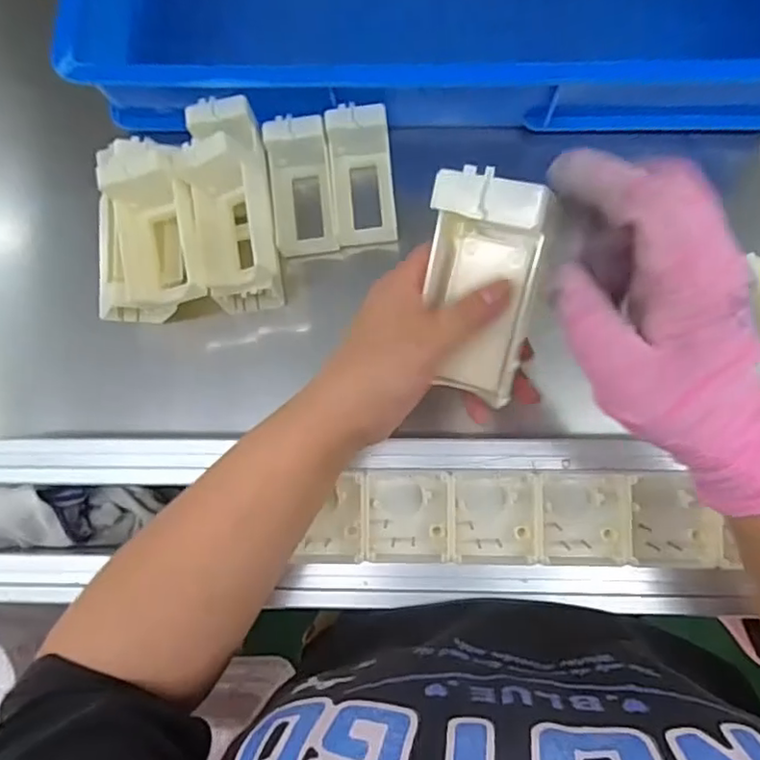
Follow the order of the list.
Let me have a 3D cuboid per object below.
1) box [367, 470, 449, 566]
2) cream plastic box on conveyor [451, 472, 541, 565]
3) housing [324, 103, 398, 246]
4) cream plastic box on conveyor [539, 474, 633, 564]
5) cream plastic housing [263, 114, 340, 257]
[{"bbox_3d":[0.017,0.080,0.370,0.049,0.017,0.050,0,81,3],"label":"box"},{"bbox_3d":[0.067,0.081,0.366,0.049,0.011,0.051,-1,81,3],"label":"cream plastic box on conveyor"},{"bbox_3d":[-0.015,-0.171,0.525,0.050,0.031,0.109,-5,106,2],"label":"housing"},{"bbox_3d":[0.119,0.081,0.365,0.050,0.015,0.050,-1,81,3],"label":"cream plastic box on conveyor"},{"bbox_3d":[-0.066,-0.160,0.521,0.051,0.034,0.107,-6,97,2],"label":"cream plastic housing"}]

